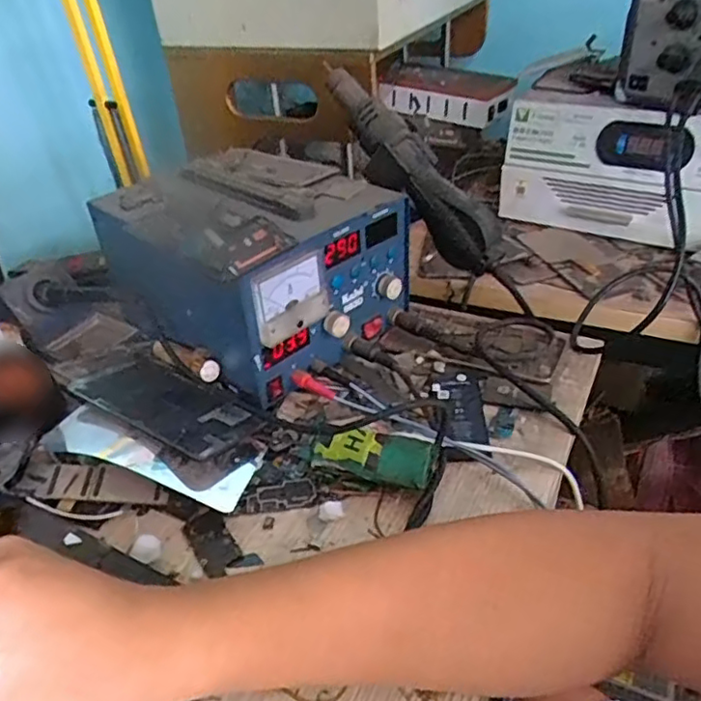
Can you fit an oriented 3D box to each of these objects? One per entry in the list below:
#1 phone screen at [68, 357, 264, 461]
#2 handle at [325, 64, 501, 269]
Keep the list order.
[{"bbox_3d":[-0.147,0.040,0.483,0.156,0.007,0.073,22,32,35],"label":"phone screen"},{"bbox_3d":[0.057,-0.173,0.571,0.038,0.074,0.228,-31,80,-32],"label":"handle"}]

